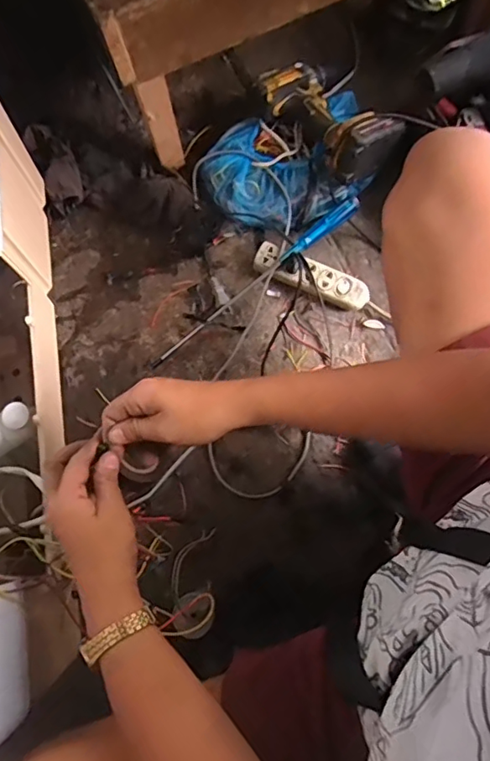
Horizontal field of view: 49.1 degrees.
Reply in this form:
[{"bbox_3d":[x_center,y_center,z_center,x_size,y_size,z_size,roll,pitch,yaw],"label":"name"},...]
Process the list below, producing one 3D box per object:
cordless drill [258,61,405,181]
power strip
[{"bbox_3d":[0.126,-0.410,0.815,0.119,0.081,0.217,-38,79,-8],"label":"cordless drill"},{"bbox_3d":[0.103,-0.160,0.830,0.181,0.033,0.050,25,78,7],"label":"power strip"}]

